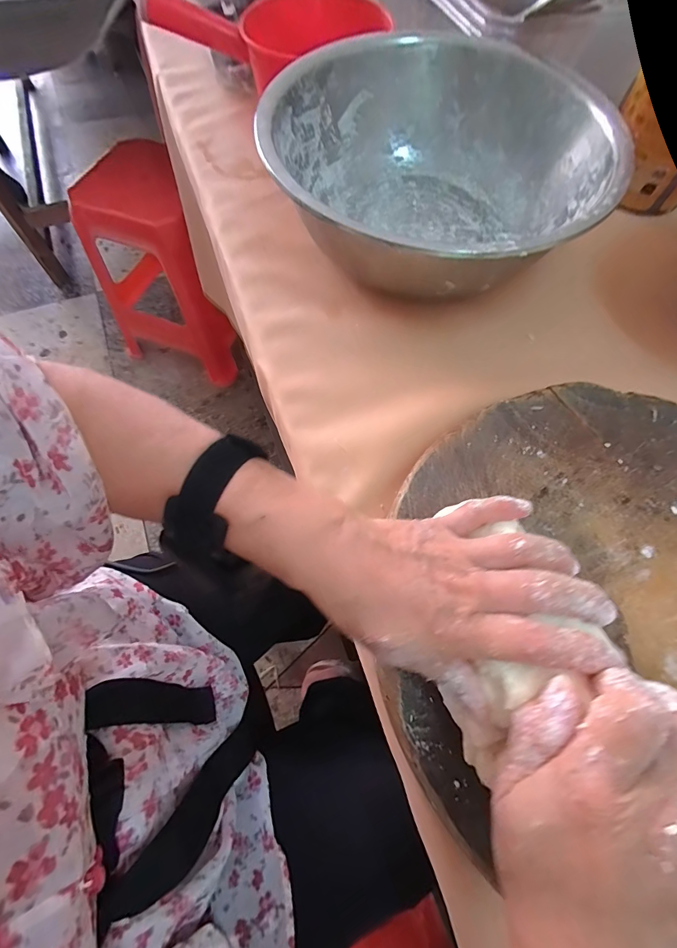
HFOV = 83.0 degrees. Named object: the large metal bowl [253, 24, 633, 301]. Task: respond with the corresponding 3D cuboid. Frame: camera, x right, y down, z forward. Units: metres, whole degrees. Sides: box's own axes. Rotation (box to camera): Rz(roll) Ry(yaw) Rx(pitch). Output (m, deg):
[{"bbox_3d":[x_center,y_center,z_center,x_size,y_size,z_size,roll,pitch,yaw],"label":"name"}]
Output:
[{"bbox_3d":[0.103,-0.303,0.402,0.334,0.113,0.323,1,67,-2],"label":"large metal bowl"}]

